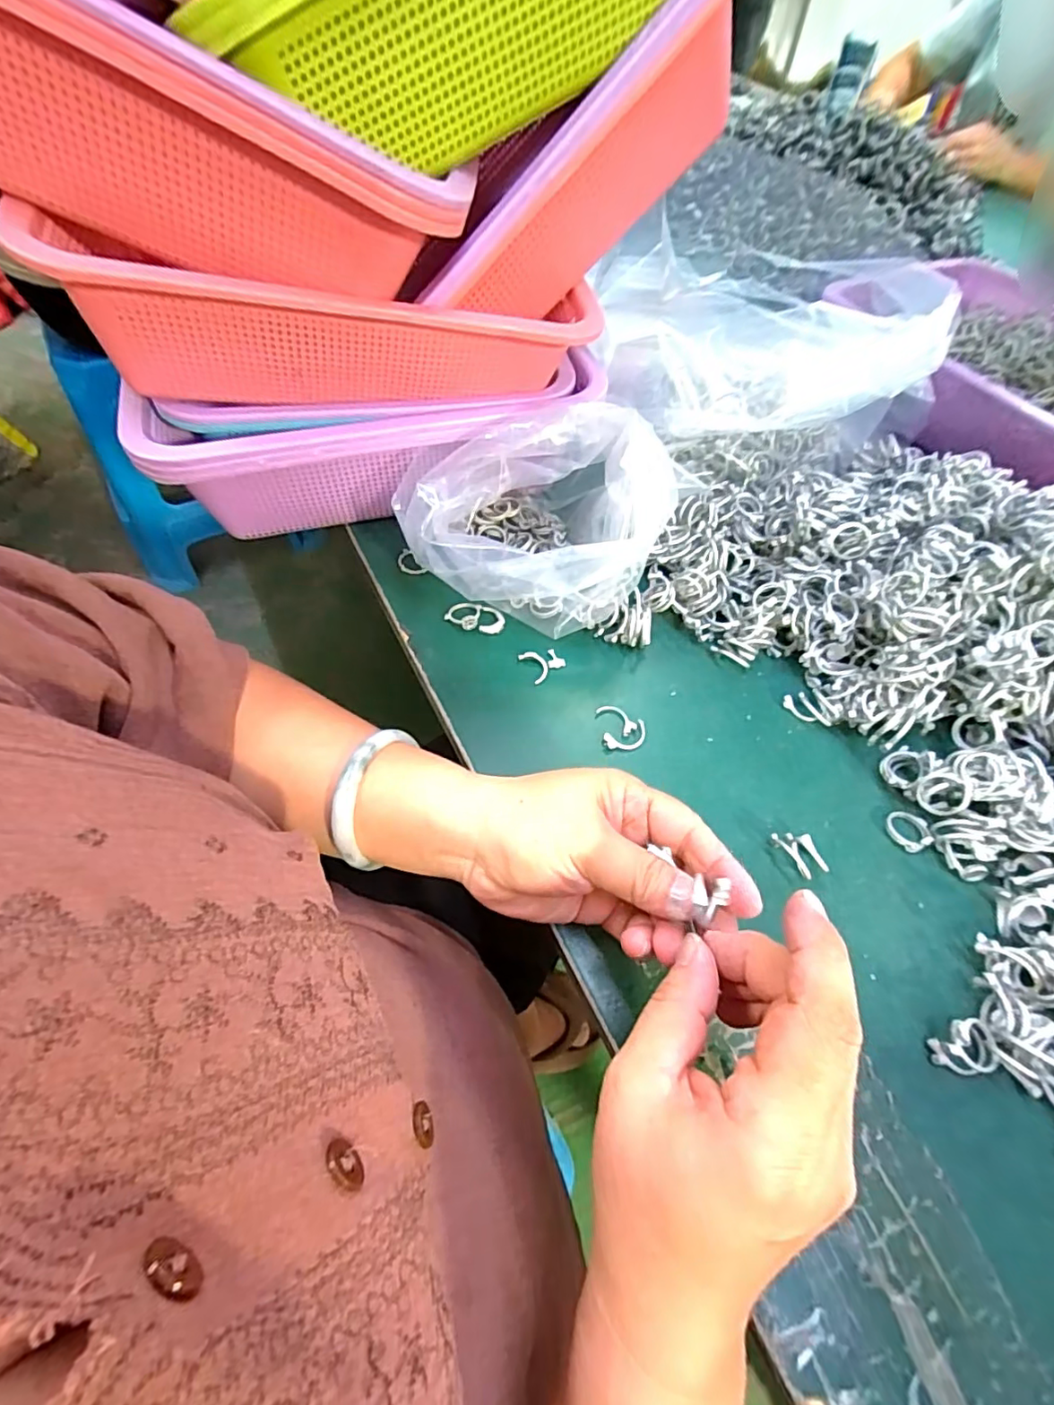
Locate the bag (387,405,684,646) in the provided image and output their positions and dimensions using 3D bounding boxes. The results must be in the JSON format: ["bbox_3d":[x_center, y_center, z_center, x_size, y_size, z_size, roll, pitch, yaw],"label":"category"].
[{"bbox_3d":[0.007,-0.128,0.370,0.158,0.105,0.142,21,58,11],"label":"bag"}]

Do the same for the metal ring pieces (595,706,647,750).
[{"bbox_3d":[0.057,0.015,0.337,0.027,0.006,0.029,-2,56,-5],"label":"metal ring pieces"}]

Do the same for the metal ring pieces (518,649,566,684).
[{"bbox_3d":[0.010,-0.026,0.360,0.024,0.007,0.023,-24,61,-18],"label":"metal ring pieces"}]

